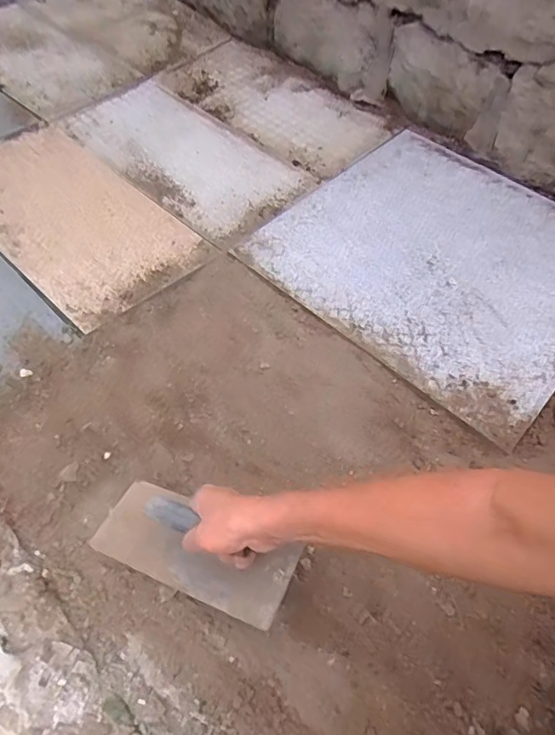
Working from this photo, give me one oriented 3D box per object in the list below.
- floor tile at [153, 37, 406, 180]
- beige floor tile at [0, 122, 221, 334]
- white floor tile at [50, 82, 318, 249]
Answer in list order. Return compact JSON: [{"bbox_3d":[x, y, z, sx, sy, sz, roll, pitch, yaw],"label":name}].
[{"bbox_3d":[-0.010,-0.688,1.243,0.603,0.022,0.322,40,62,22],"label":"floor tile"},{"bbox_3d":[-0.429,-0.323,0.976,0.612,0.012,0.304,39,62,22],"label":"beige floor tile"},{"bbox_3d":[-0.216,-0.496,1.108,0.583,0.014,0.306,39,62,21],"label":"white floor tile"}]

